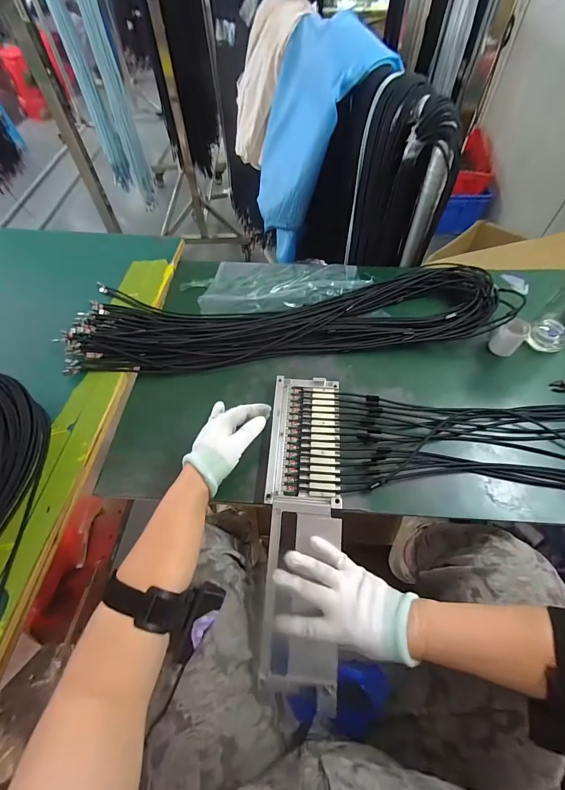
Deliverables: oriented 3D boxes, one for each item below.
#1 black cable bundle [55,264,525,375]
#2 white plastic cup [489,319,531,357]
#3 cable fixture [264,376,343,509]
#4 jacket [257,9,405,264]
[{"bbox_3d":[0.020,-0.147,0.602,0.752,0.049,0.198,-5,57,-2],"label":"black cable bundle"},{"bbox_3d":[0.374,-0.094,0.559,0.038,0.051,0.040,0,57,1],"label":"white plastic cup"},{"bbox_3d":[0.033,0.057,0.486,0.097,0.012,0.193,3,57,3],"label":"cable fixture"},{"bbox_3d":[0.062,-0.617,0.868,0.254,0.456,0.349,-8,57,-4],"label":"jacket"}]

